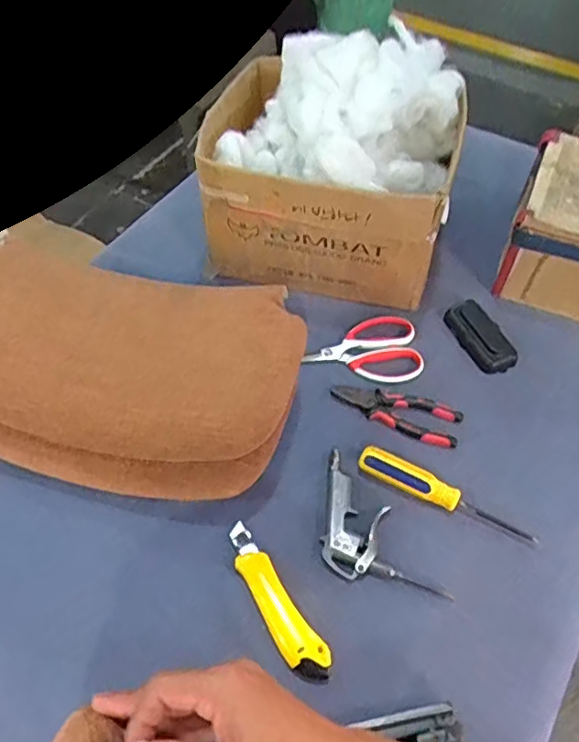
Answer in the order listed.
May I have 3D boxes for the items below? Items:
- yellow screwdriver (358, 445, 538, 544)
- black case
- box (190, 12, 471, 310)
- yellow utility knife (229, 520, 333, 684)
[{"bbox_3d":[0.169,0.134,0.646,0.197,0.021,0.031,24,58,16],"label":"yellow screwdriver"},{"bbox_3d":[0.246,-0.044,0.776,0.052,0.021,0.107,-19,56,-13],"label":"black case"},{"bbox_3d":[0.055,-0.264,0.776,0.309,0.263,0.234,15,55,11],"label":"box"},{"bbox_3d":[-0.016,0.228,0.592,0.037,0.016,0.167,-29,59,-19],"label":"yellow utility knife"}]

